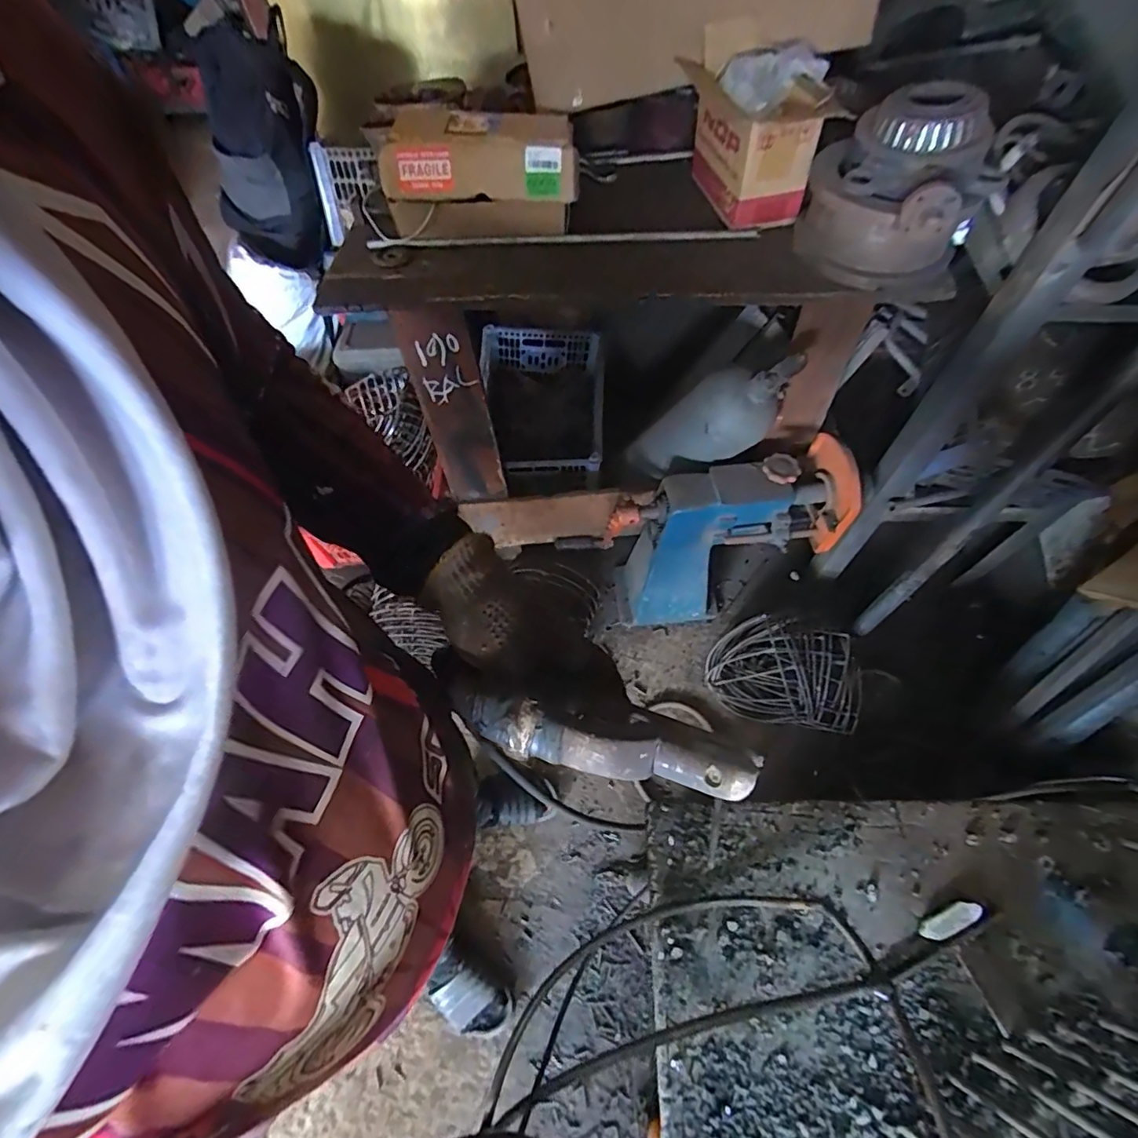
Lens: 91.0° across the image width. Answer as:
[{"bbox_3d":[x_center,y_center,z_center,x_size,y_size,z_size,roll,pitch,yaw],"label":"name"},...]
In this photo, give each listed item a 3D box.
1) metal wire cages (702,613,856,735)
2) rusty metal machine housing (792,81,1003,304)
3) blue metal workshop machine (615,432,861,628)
[{"bbox_3d":[0.480,0.233,1.251,0.321,0.133,0.206,13,62,9],"label":"metal wire cages"},{"bbox_3d":[0.434,-0.492,0.745,0.228,0.182,0.176,24,65,15],"label":"rusty metal machine housing"},{"bbox_3d":[0.343,-0.066,1.227,0.424,0.447,0.190,-8,61,-2],"label":"blue metal workshop machine"}]

